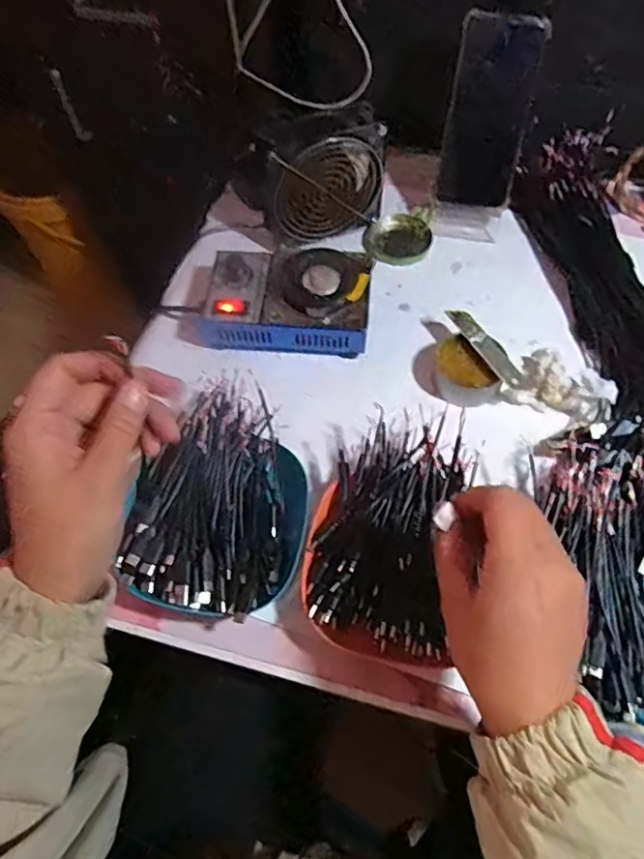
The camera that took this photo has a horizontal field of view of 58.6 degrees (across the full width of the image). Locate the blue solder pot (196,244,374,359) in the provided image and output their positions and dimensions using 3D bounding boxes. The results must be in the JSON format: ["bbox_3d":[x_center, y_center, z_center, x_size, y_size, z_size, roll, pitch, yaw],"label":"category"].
[{"bbox_3d":[-0.033,-0.120,0.532,0.156,0.050,0.095,2,62,3],"label":"blue solder pot"}]

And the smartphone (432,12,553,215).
[{"bbox_3d":[0.165,-0.307,0.567,0.078,0.164,0.007,6,34,-1],"label":"smartphone"}]

